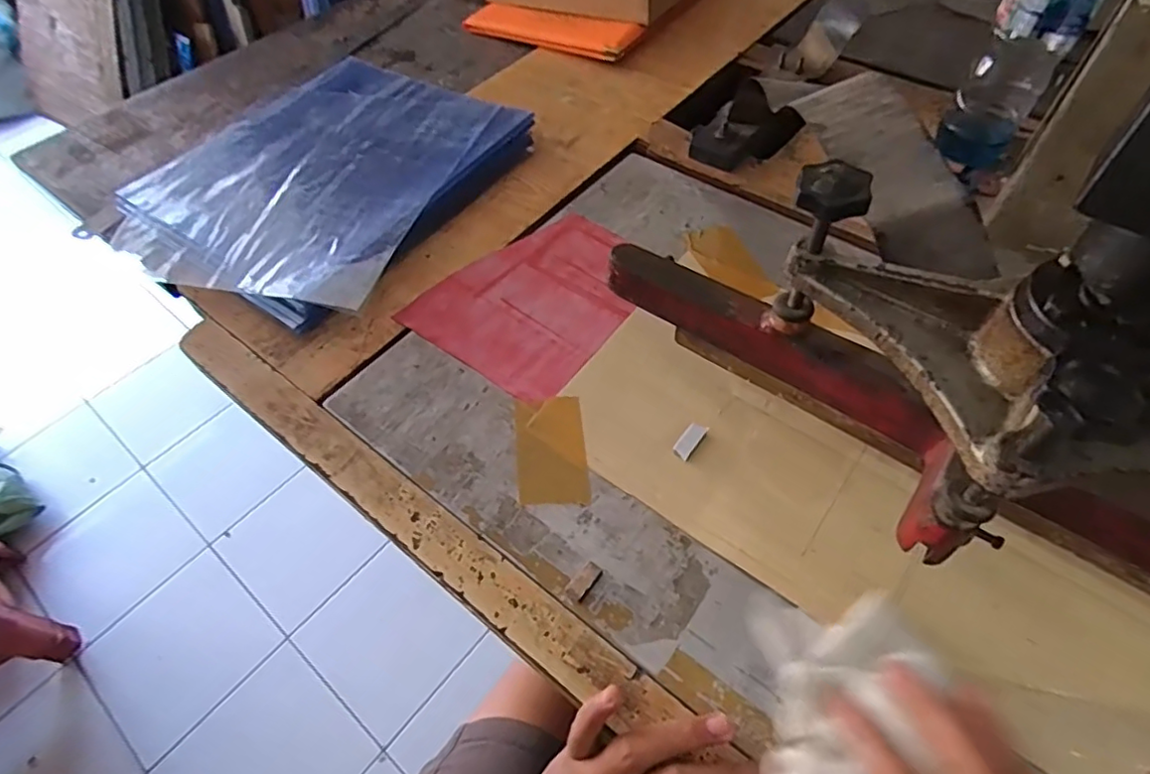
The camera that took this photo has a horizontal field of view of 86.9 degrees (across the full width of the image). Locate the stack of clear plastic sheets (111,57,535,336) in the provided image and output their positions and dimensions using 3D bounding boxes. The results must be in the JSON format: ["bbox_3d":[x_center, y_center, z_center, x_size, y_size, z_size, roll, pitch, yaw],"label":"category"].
[{"bbox_3d":[-0.236,-0.212,0.596,0.288,0.035,0.331,22,58,17],"label":"stack of clear plastic sheets"}]

